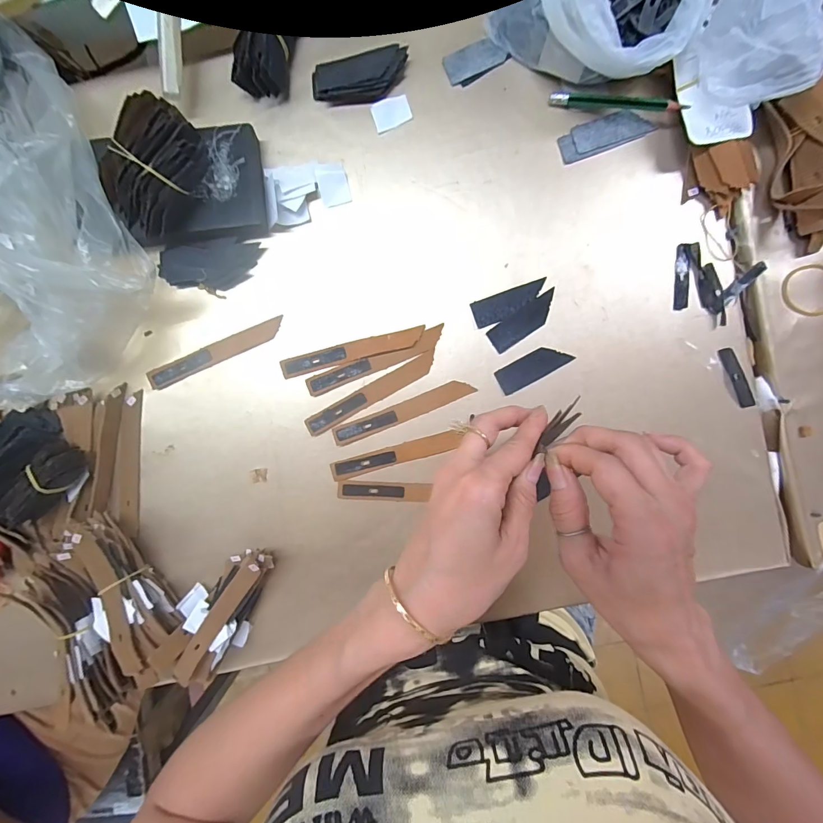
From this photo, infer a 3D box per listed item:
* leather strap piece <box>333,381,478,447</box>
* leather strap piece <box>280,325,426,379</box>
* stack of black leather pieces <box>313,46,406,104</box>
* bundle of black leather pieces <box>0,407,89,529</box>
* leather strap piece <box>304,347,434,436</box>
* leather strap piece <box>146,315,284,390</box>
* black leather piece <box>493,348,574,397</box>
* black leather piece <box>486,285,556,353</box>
[{"bbox_3d":[-0.008,0.000,0.348,0.124,0.004,0.016,-22,92,2],"label":"leather strap piece"},{"bbox_3d":[-0.050,-0.051,0.344,0.124,0.004,0.016,-14,93,2],"label":"leather strap piece"},{"bbox_3d":[-0.042,-0.275,0.333,0.080,0.015,0.035,-11,93,2],"label":"stack of black leather pieces"},{"bbox_3d":[-0.324,0.050,0.337,0.070,0.038,0.082,44,93,-1],"label":"bundle of black leather pieces"},{"bbox_3d":[-0.034,-0.016,0.346,0.124,0.004,0.018,-30,92,3],"label":"leather strap piece"},{"bbox_3d":[-0.168,-0.050,0.346,0.123,0.006,0.018,-24,92,2],"label":"leather strap piece"},{"bbox_3d":[0.104,-0.038,0.343,0.063,0.004,0.023,-29,92,3],"label":"black leather piece"},{"bbox_3d":[0.096,-0.076,0.340,0.063,0.004,0.022,-33,92,3],"label":"black leather piece"}]

